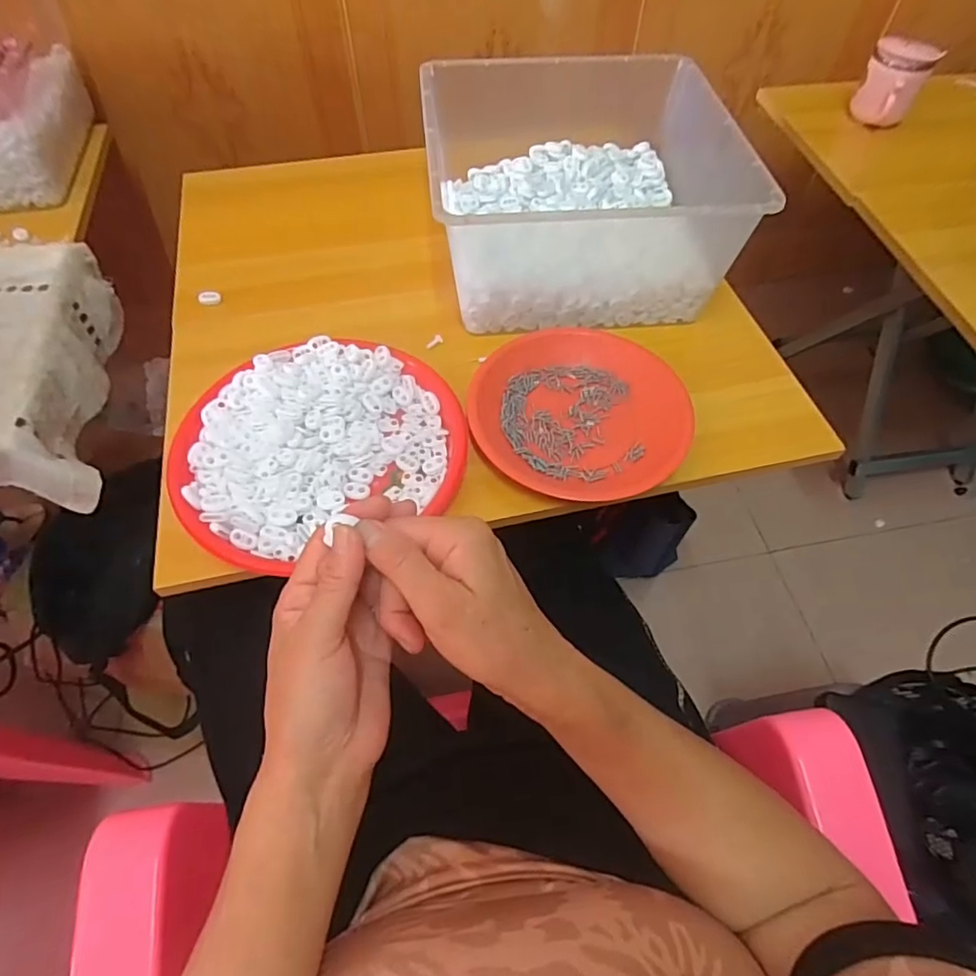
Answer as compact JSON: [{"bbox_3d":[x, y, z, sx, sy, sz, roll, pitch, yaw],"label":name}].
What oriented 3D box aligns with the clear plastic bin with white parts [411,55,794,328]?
[{"bbox_3d":[0.088,-0.303,0.602,0.290,0.136,0.276,-6,56,-4],"label":"clear plastic bin with white parts"}]

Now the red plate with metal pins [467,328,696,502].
[{"bbox_3d":[0.084,-0.072,0.537,0.193,0.031,0.174,7,56,4],"label":"red plate with metal pins"}]

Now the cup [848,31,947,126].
[{"bbox_3d":[0.557,-0.557,0.805,0.081,0.086,0.070,28,60,17],"label":"cup"}]

